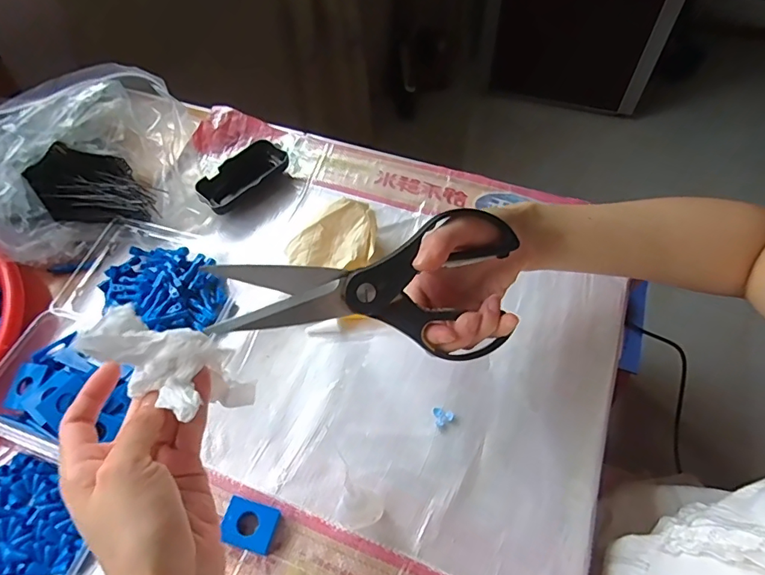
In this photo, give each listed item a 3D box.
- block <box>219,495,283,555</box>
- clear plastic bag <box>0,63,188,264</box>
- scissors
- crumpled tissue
[{"bbox_3d":[-0.104,0.185,0.375,0.041,0.012,0.033,14,60,12],"label":"block"},{"bbox_3d":[-0.339,-0.128,0.520,0.263,0.111,0.152,-25,60,-12],"label":"clear plastic bag"},{"bbox_3d":[-0.008,-0.006,0.335,0.204,0.007,0.106,4,96,-14],"label":"scissors"},{"bbox_3d":[-0.124,0.052,0.300,0.041,0.119,0.059,-19,50,36],"label":"crumpled tissue"}]

